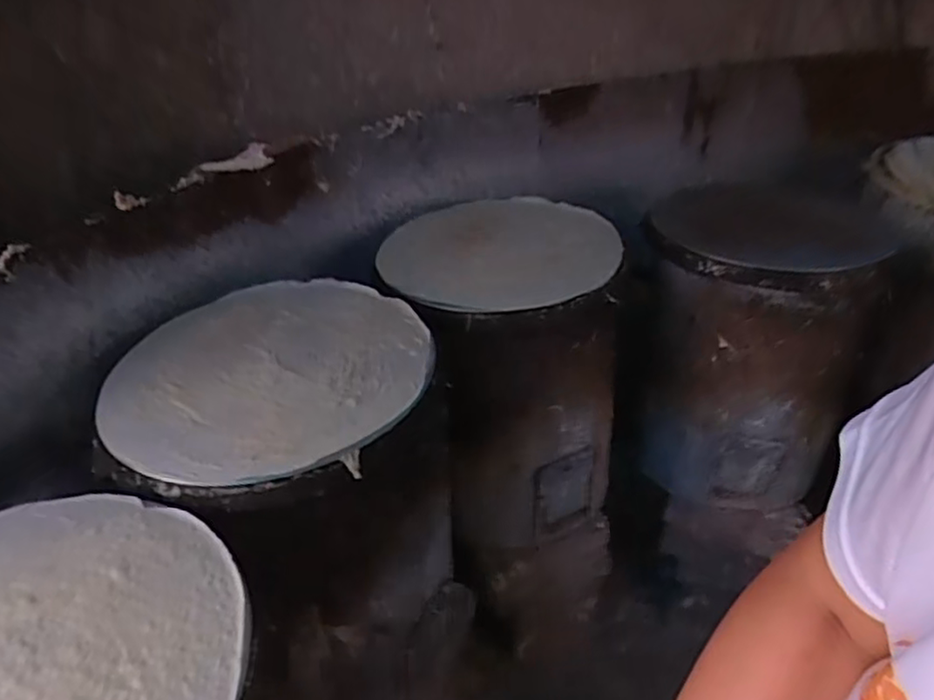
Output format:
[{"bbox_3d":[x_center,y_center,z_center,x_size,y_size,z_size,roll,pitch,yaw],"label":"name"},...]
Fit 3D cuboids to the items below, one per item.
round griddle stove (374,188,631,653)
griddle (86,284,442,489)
[{"bbox_3d":[0.063,0.131,1.183,0.345,0.705,0.341,0,33,0],"label":"round griddle stove"},{"bbox_3d":[-0.225,0.016,0.783,0.352,0.026,0.360,0,33,0],"label":"griddle"}]

